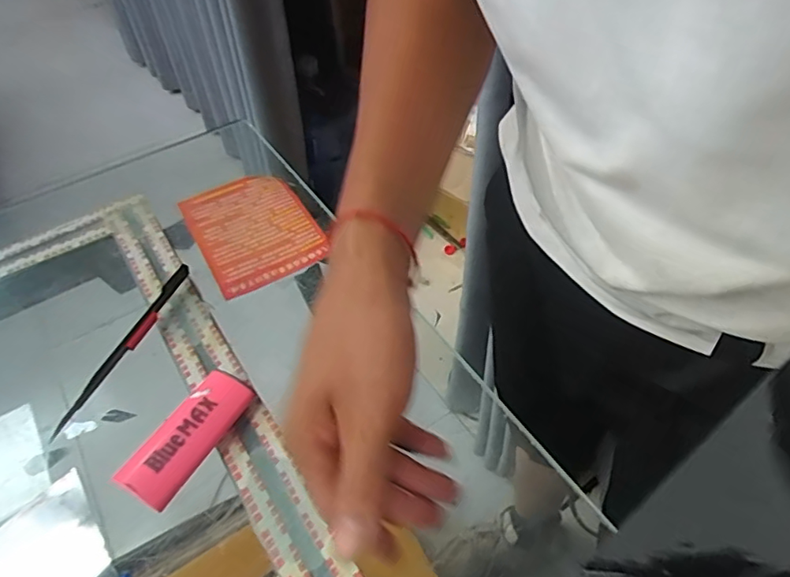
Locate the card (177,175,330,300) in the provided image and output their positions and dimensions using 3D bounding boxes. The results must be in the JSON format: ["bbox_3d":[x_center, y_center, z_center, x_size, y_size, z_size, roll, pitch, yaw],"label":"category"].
[{"bbox_3d":[-0.127,-0.055,0.492,0.097,0.007,0.129,-26,55,-19],"label":"card"}]

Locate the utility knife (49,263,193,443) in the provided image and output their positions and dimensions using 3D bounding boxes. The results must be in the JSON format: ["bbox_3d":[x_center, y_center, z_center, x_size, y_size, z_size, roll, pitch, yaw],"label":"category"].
[{"bbox_3d":[-0.195,0.040,0.403,0.014,0.016,0.155,10,51,13],"label":"utility knife"}]

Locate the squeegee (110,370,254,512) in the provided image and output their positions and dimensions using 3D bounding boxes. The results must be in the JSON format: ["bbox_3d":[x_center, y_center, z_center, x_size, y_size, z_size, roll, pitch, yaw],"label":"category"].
[{"bbox_3d":[-0.130,0.093,0.351,0.041,0.018,0.088,24,55,23],"label":"squeegee"}]

